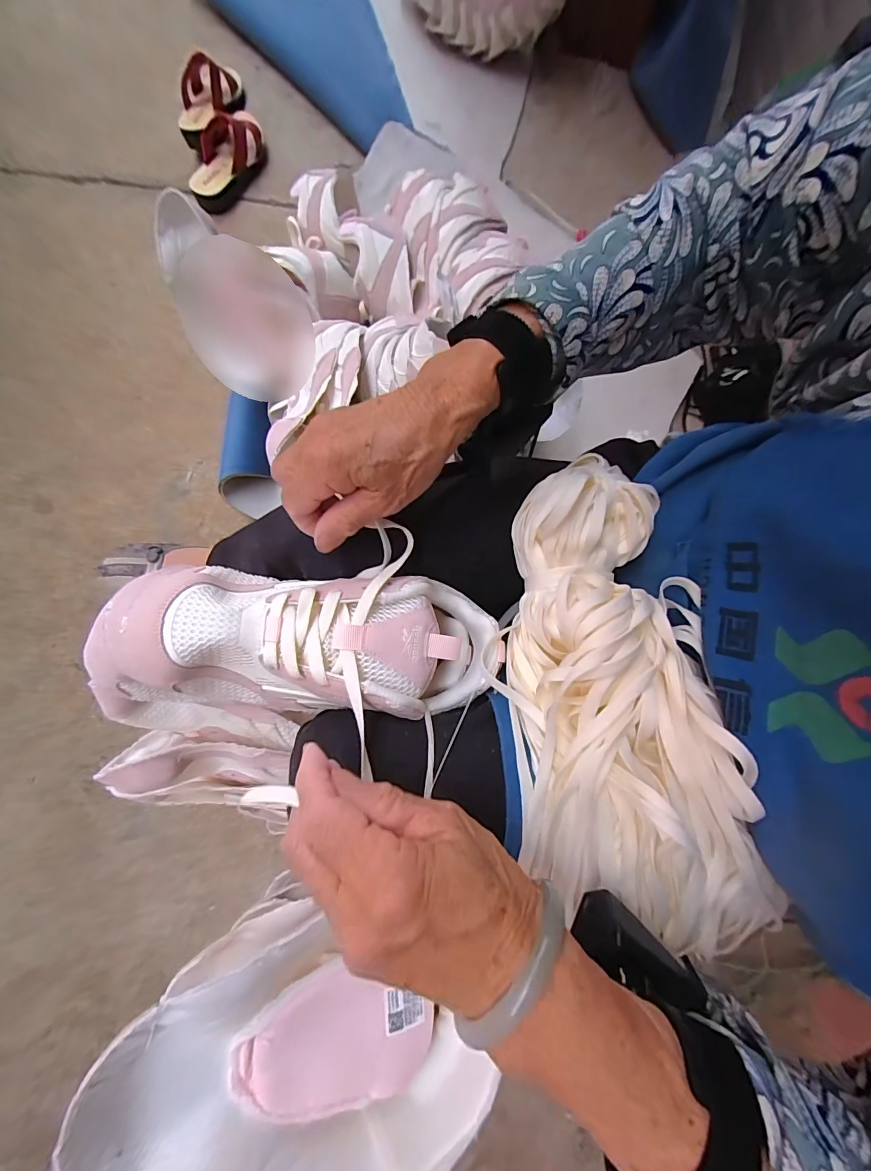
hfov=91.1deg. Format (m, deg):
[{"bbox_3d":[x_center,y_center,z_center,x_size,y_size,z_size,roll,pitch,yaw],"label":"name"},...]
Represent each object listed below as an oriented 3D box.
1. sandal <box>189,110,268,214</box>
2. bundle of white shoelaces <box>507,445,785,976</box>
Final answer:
[{"bbox_3d":[-0.416,-0.863,0.853,0.091,0.074,0.239,20,77,2],"label":"sandal"},{"bbox_3d":[0.115,0.069,0.270,0.131,0.063,0.301,-8,79,-3],"label":"bundle of white shoelaces"}]

